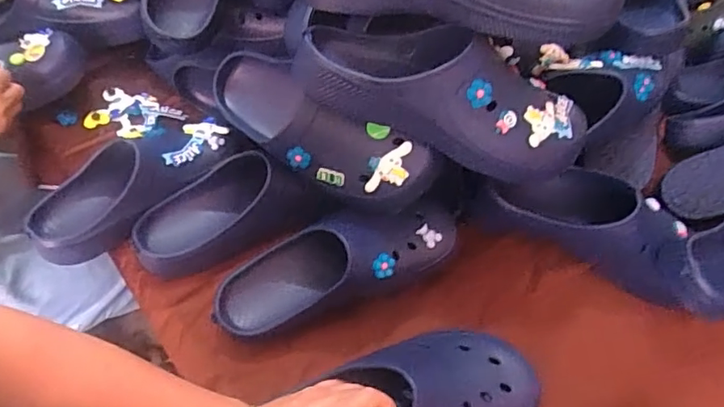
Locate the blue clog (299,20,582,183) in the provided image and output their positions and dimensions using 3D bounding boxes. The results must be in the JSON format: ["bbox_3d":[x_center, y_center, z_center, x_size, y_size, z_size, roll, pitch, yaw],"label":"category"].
[{"bbox_3d":[0.082,-0.111,0.524,0.282,0.100,0.097,14,53,7],"label":"blue clog"}]

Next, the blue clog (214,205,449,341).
[{"bbox_3d":[-0.025,0.071,0.575,0.266,0.098,0.083,-21,56,-4],"label":"blue clog"}]

